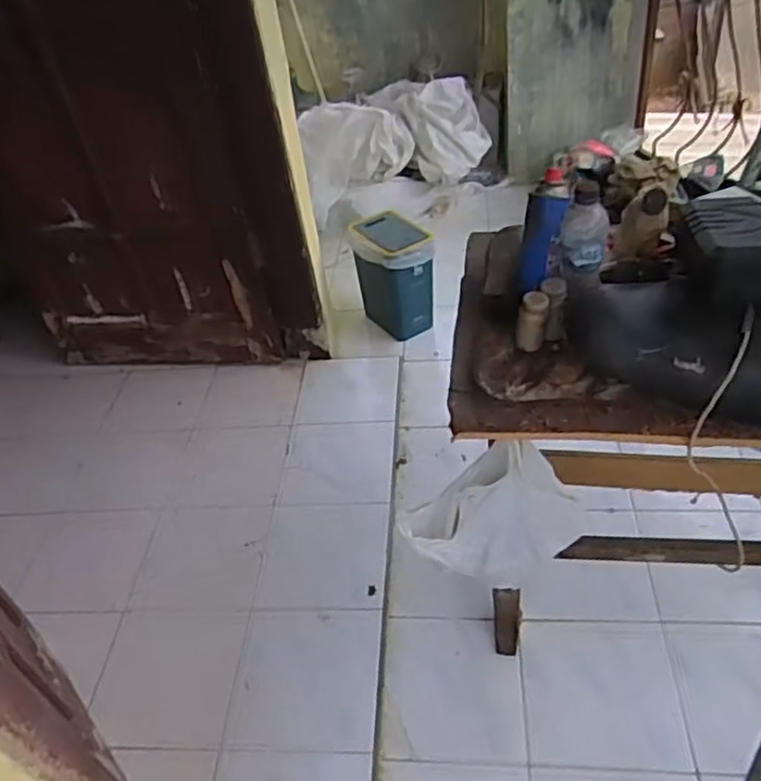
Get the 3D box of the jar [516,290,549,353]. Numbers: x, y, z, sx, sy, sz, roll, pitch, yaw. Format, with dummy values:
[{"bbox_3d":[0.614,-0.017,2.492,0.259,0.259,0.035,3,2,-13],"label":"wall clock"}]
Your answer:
[{"bbox_3d":[0.220,-0.100,1.019,0.043,0.078,0.041,3,42,10],"label":"jar"}]

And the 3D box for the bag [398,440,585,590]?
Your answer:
[{"bbox_3d":[0.190,0.208,1.114,0.305,0.289,0.077,-17,42,-8],"label":"bag"}]

